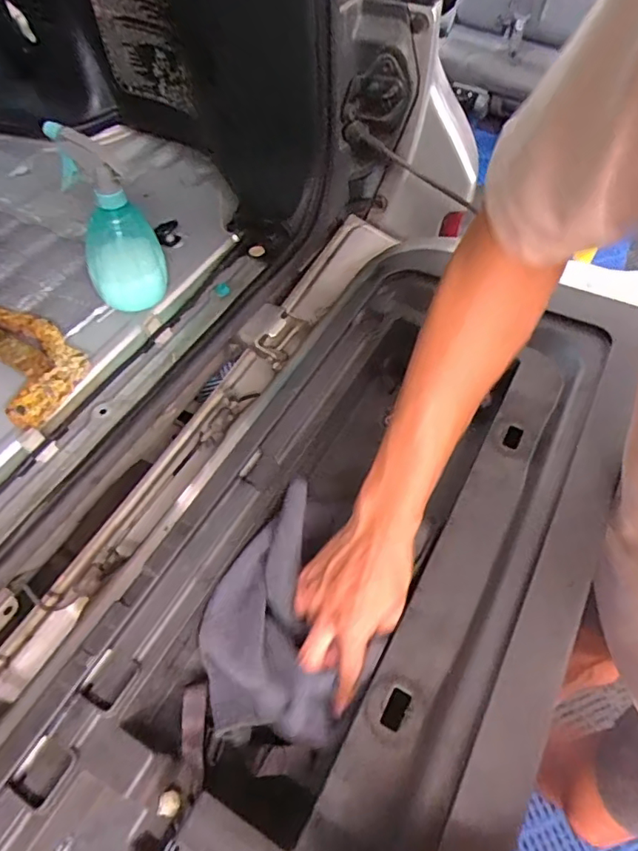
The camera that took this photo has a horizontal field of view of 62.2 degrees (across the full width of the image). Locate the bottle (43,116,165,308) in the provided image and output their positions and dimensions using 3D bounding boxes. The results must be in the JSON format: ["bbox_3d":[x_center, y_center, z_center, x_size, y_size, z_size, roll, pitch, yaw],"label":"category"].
[{"bbox_3d":[-0.227,-0.217,0.588,0.085,0.196,0.073,-19,59,-12],"label":"bottle"}]

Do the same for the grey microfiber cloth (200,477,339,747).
[{"bbox_3d":[-0.046,0.153,0.463,0.104,0.024,0.210,1,59,-5],"label":"grey microfiber cloth"}]

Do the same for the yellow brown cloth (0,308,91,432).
[{"bbox_3d":[-0.326,-0.085,0.588,0.094,0.039,0.198,-33,63,-19],"label":"yellow brown cloth"}]

